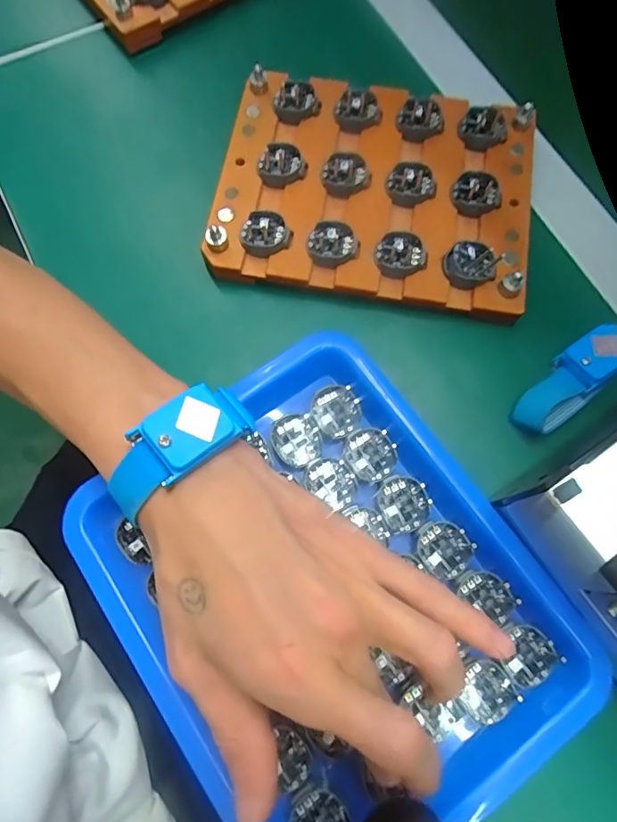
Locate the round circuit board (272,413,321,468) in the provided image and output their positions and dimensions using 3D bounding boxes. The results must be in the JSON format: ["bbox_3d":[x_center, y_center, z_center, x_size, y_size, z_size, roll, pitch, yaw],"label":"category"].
[{"bbox_3d":[-0.006,0.015,0.266,0.024,0.004,0.027,-22,74,-6],"label":"round circuit board"}]

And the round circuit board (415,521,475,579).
[{"bbox_3d":[0.066,0.068,0.249,0.027,0.004,0.025,0,73,1],"label":"round circuit board"}]

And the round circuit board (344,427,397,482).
[{"bbox_3d":[0.032,0.022,0.264,0.026,0.004,0.027,0,73,1],"label":"round circuit board"}]

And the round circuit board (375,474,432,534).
[{"bbox_3d":[0.048,0.046,0.257,0.026,0.004,0.027,0,73,1],"label":"round circuit board"}]

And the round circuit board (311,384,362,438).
[{"bbox_3d":[0.015,0.000,0.272,0.025,0.004,0.027,0,73,1],"label":"round circuit board"}]

